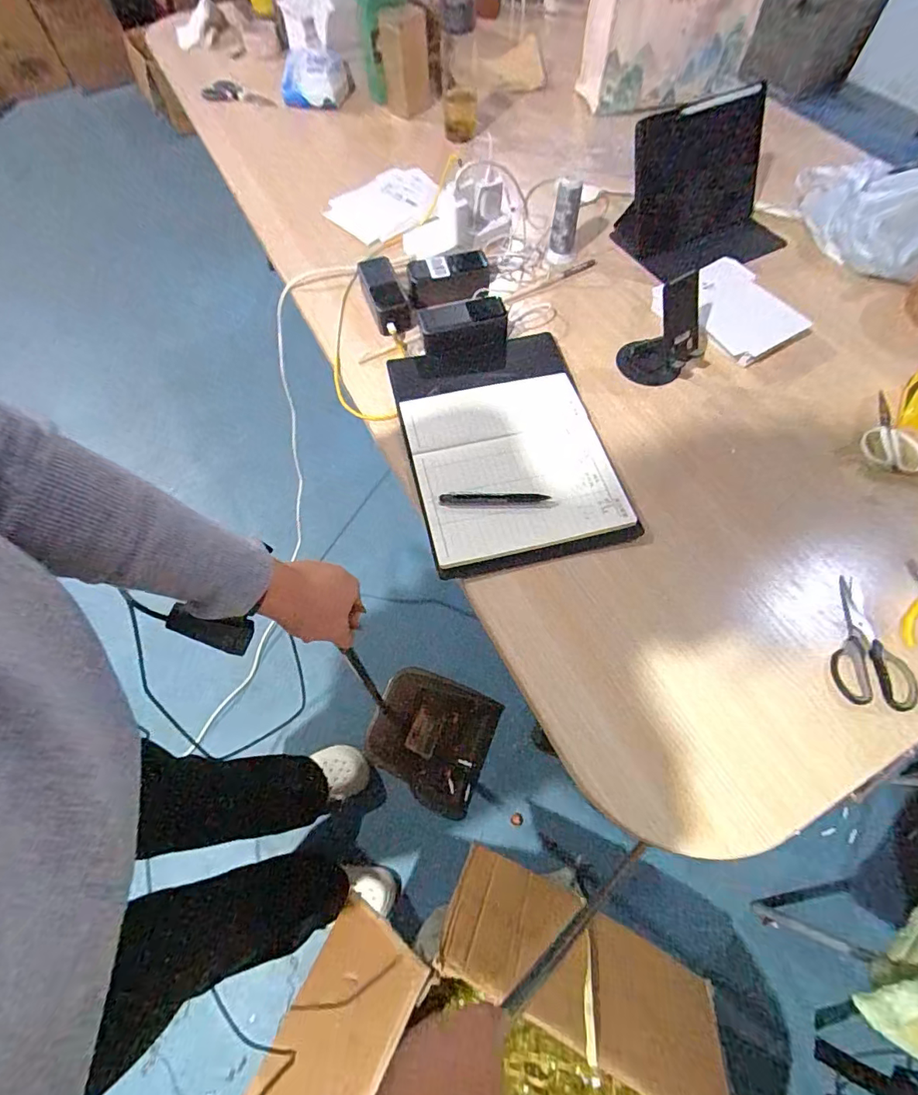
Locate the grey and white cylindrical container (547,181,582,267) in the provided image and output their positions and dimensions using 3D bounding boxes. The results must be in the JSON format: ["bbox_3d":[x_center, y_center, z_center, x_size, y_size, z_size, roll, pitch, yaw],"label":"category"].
[{"bbox_3d":[0.179,-0.541,0.818,0.046,0.111,0.042,1,61,-1],"label":"grey and white cylindrical container"}]

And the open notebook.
[{"bbox_3d":[0.057,-0.148,0.662,0.251,0.015,0.363,-11,62,-7],"label":"open notebook"}]

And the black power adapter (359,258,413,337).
[{"bbox_3d":[-0.119,-0.400,0.777,0.052,0.032,0.160,-16,63,-10],"label":"black power adapter"}]

